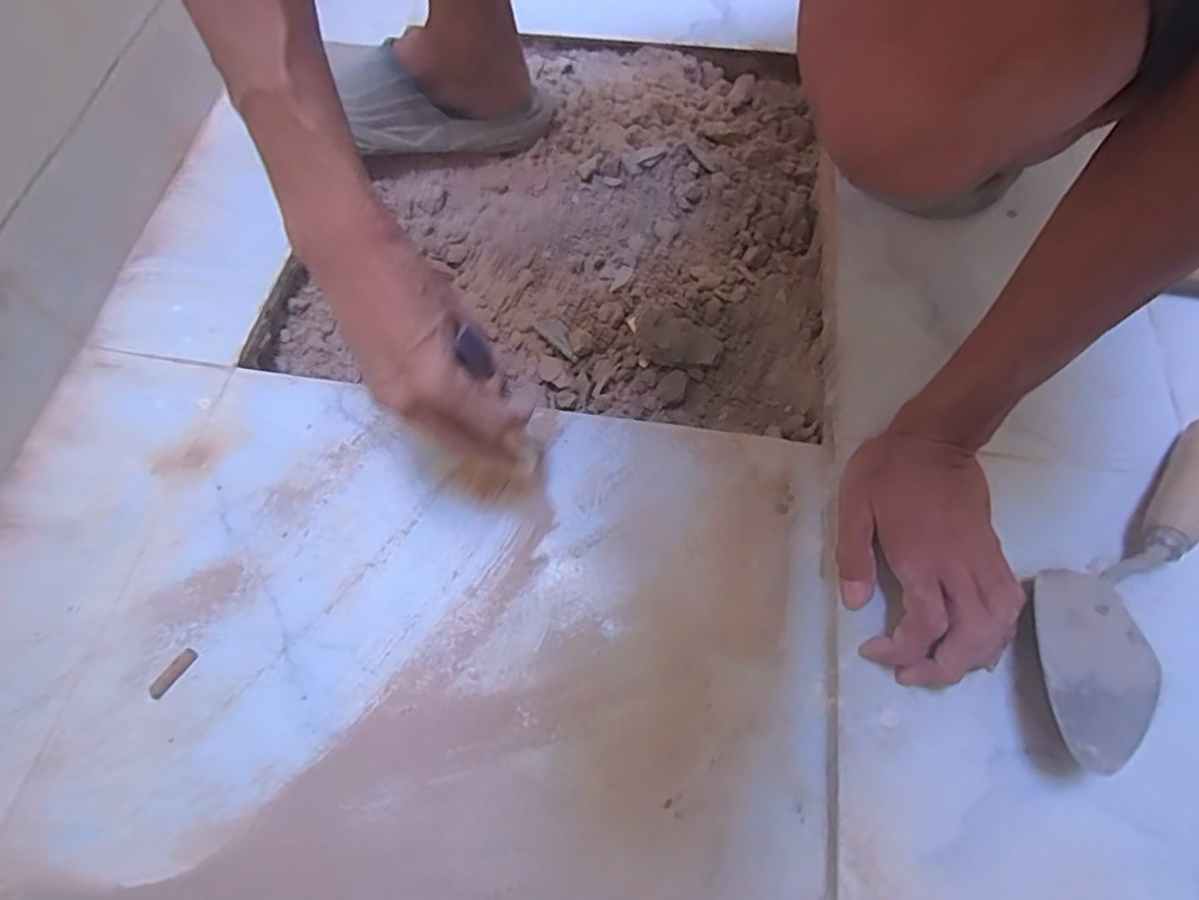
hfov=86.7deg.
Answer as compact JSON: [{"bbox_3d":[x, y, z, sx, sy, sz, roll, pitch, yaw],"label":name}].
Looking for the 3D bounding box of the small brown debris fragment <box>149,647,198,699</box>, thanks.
[{"bbox_3d":[-0.289,0.151,0.430,0.011,0.004,0.035,29,68,14],"label":"small brown debris fragment"}]

